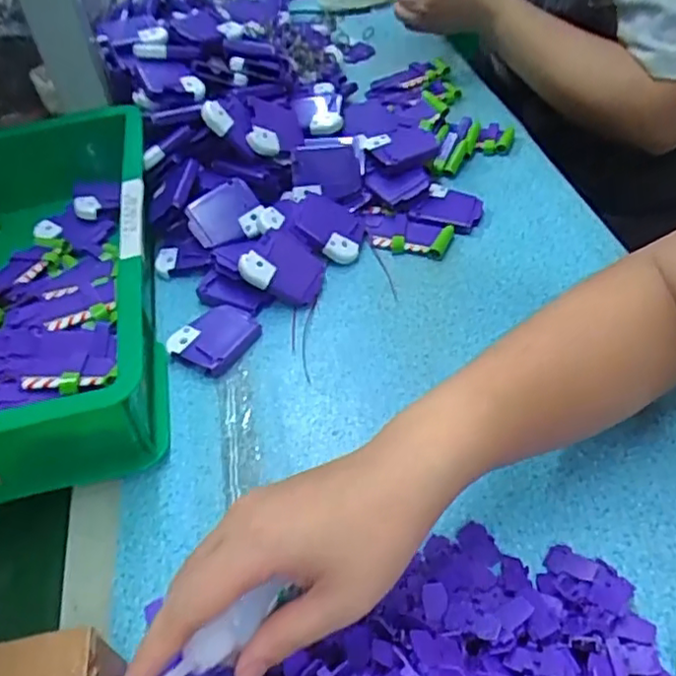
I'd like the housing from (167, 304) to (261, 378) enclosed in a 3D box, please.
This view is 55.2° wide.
[{"bbox_3d":[-0.094,-0.001,0.494,0.054,0.013,0.062,20,52,24],"label":"housing"}]

